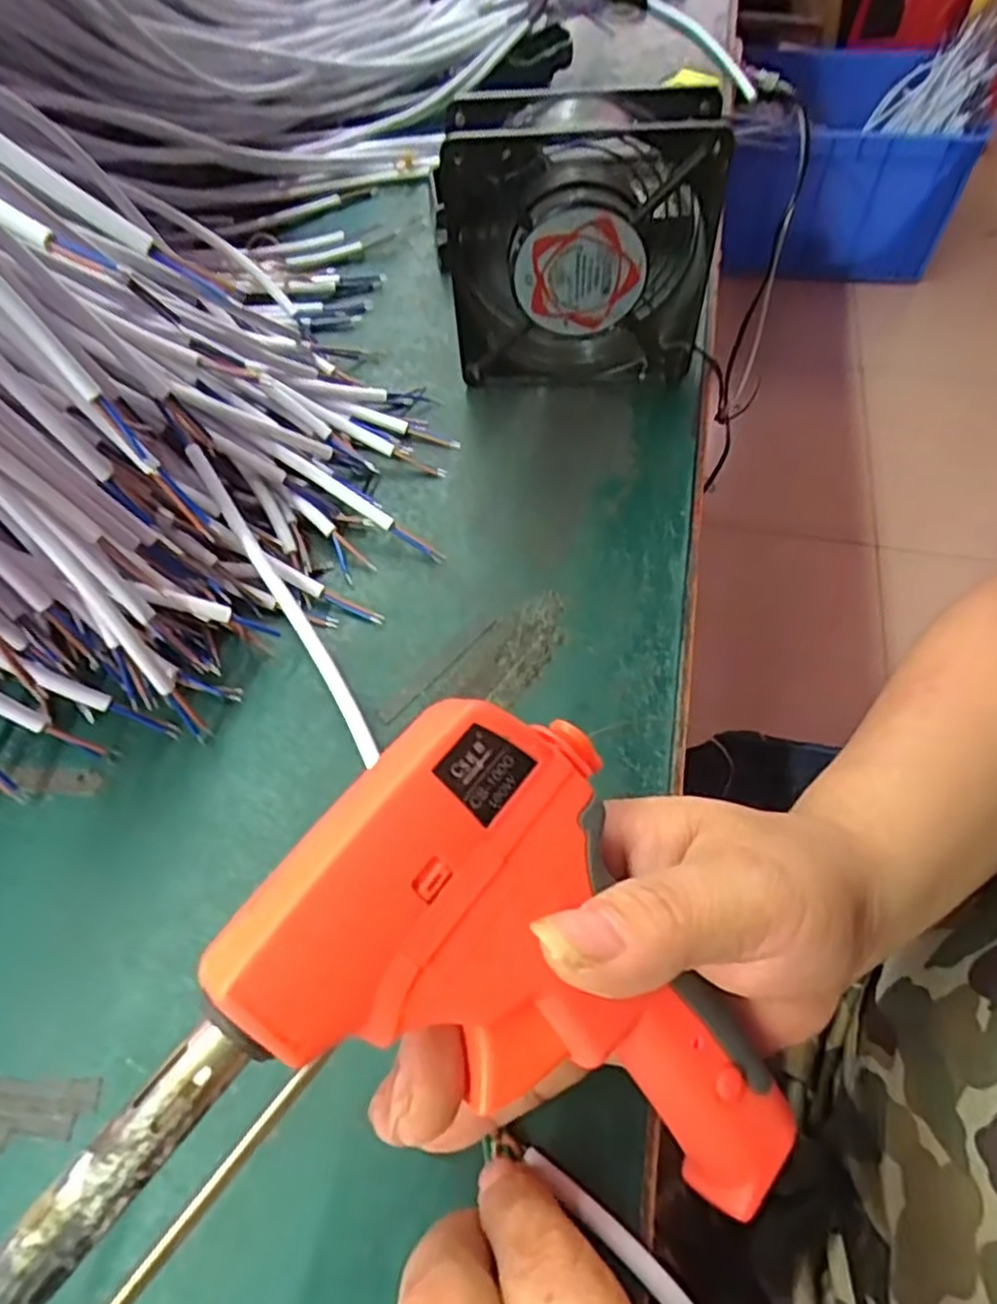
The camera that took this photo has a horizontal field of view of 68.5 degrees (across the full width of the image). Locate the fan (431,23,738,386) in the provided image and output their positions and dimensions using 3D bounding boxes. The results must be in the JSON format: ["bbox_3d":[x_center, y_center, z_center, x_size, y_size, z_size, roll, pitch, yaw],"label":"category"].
[{"bbox_3d":[0.037,-0.191,0.344,0.122,0.115,0.045,-1,59,3],"label":"fan"}]

